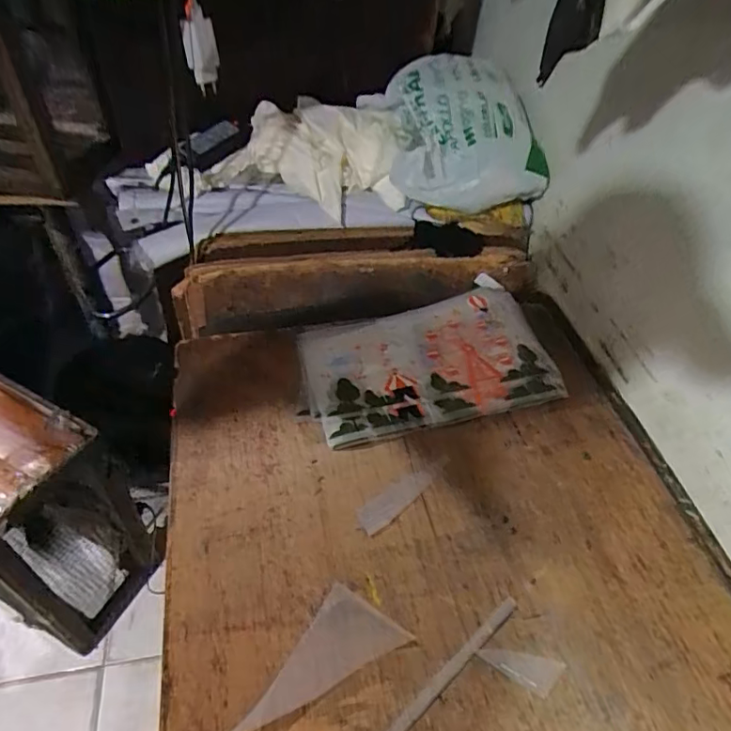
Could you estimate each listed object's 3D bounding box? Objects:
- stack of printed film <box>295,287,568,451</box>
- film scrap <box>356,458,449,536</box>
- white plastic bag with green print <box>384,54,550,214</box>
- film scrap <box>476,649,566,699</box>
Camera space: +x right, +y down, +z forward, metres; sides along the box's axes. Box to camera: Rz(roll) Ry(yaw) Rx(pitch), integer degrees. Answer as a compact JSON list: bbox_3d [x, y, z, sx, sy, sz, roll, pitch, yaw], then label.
[{"bbox_3d":[0.089,-0.011,0.810,0.373,0.013,0.246,-11,49,-15],"label":"stack of printed film"},{"bbox_3d":[0.047,0.152,0.649,0.139,0.004,0.035,-31,57,-29],"label":"film scrap"},{"bbox_3d":[0.160,-0.415,0.948,0.280,0.169,0.272,-2,47,-9],"label":"white plastic bag with green print"},{"bbox_3d":[0.153,0.297,0.526,0.080,0.004,0.034,13,47,7],"label":"film scrap"}]

